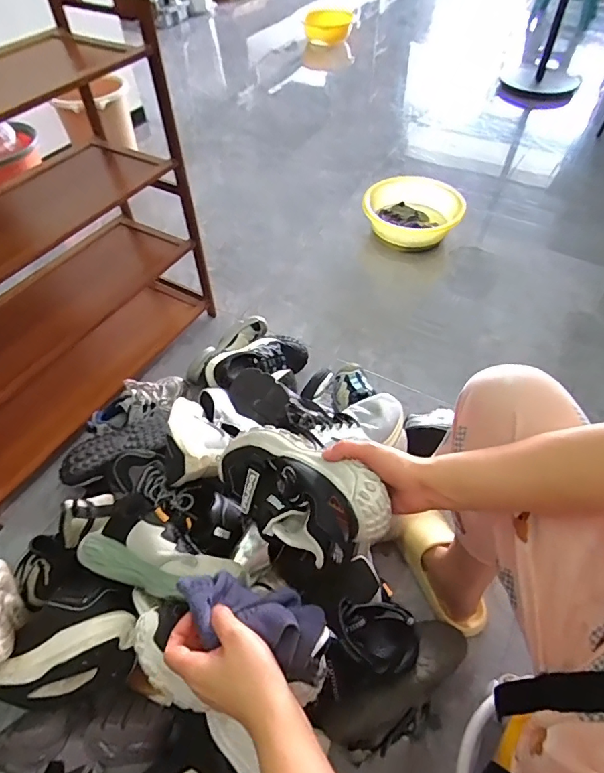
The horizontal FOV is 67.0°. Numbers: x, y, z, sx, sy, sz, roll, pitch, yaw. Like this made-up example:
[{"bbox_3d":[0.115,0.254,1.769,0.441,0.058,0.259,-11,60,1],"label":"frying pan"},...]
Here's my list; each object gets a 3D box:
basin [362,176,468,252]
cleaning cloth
[{"bbox_3d":[0.331,-0.518,1.370,0.284,0.146,0.245,18,55,14],"label":"basin"},{"bbox_3d":[-0.051,0.207,0.418,0.141,0.036,0.067,9,51,28],"label":"cleaning cloth"}]

